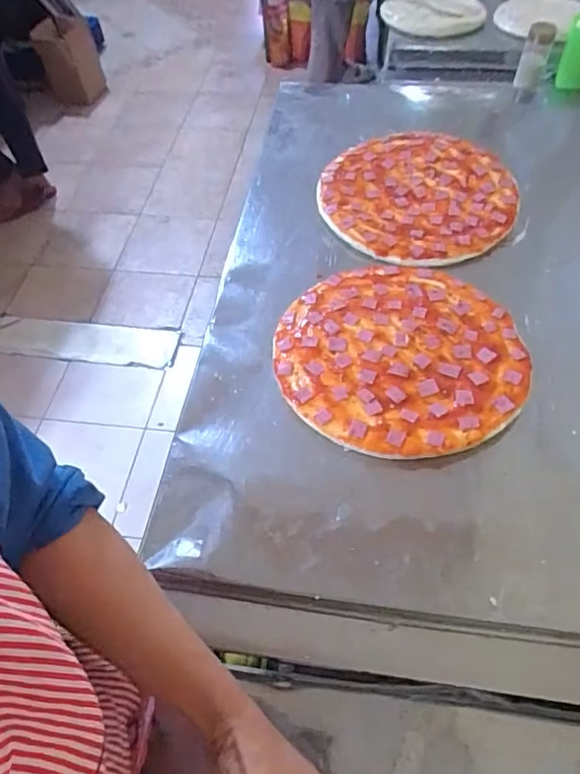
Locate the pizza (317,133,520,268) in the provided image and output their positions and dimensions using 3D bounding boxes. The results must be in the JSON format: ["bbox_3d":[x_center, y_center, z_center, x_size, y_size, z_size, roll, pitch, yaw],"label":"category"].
[{"bbox_3d":[0.183,-0.285,0.798,0.269,0.012,0.270,-1,56,2],"label":"pizza"}]

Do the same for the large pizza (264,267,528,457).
[{"bbox_3d":[0.124,-0.043,0.631,0.274,0.018,0.269,-1,56,2],"label":"large pizza"}]

